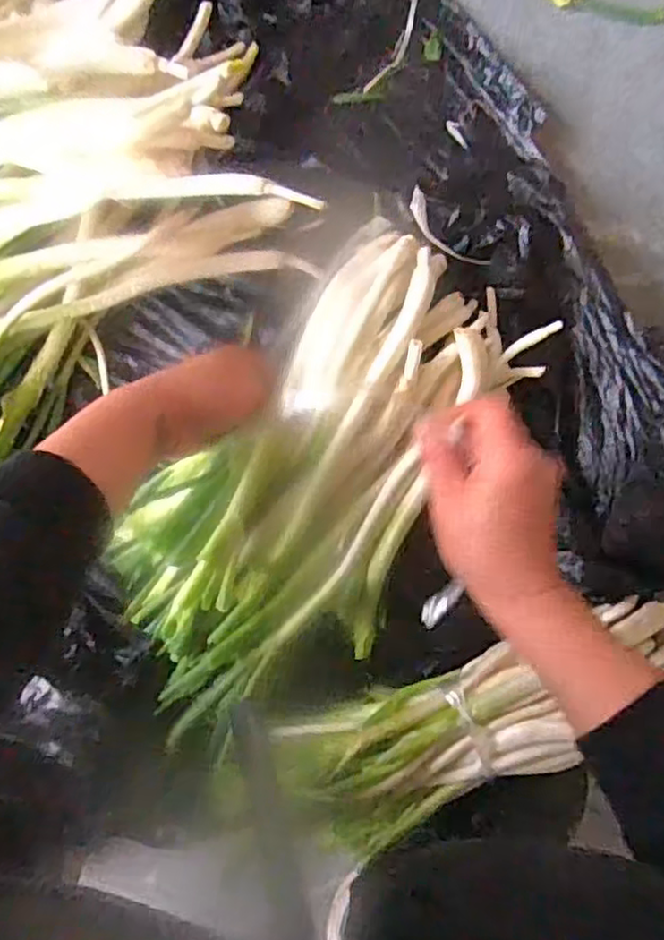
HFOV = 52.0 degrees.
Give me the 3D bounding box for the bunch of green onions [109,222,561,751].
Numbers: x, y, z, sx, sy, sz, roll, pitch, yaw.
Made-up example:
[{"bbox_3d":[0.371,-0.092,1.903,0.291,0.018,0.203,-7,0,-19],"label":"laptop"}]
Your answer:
[{"bbox_3d":[-0.025,0.023,0.517,0.188,0.073,0.399,36,100,-1],"label":"bunch of green onions"}]

